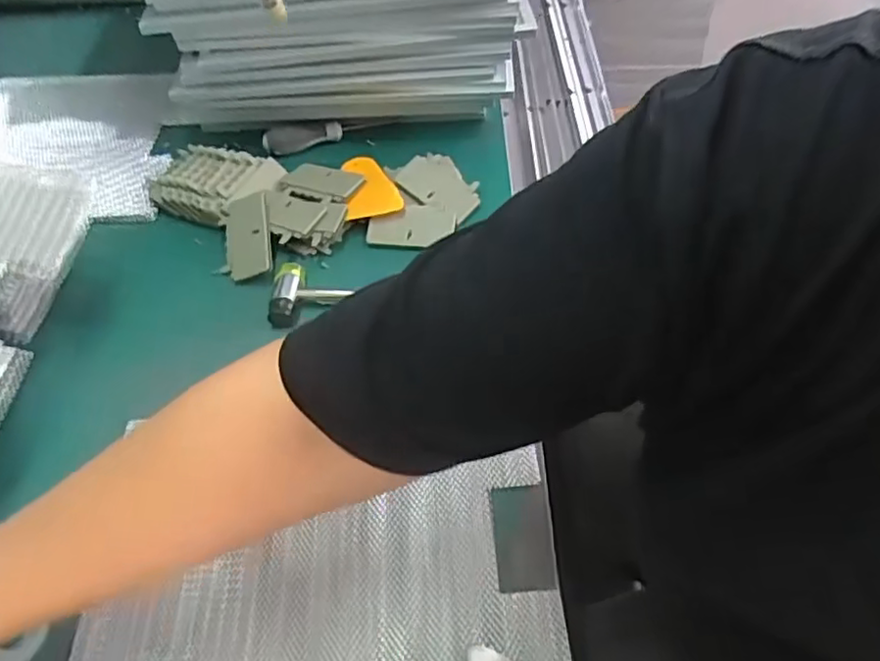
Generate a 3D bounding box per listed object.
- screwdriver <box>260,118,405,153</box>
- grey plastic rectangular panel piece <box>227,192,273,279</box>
[{"bbox_3d":[-0.124,-0.225,0.723,0.152,0.024,0.023,-8,54,-2],"label":"screwdriver"},{"bbox_3d":[-0.190,-0.093,0.628,0.051,0.007,0.089,-17,73,20],"label":"grey plastic rectangular panel piece"}]

